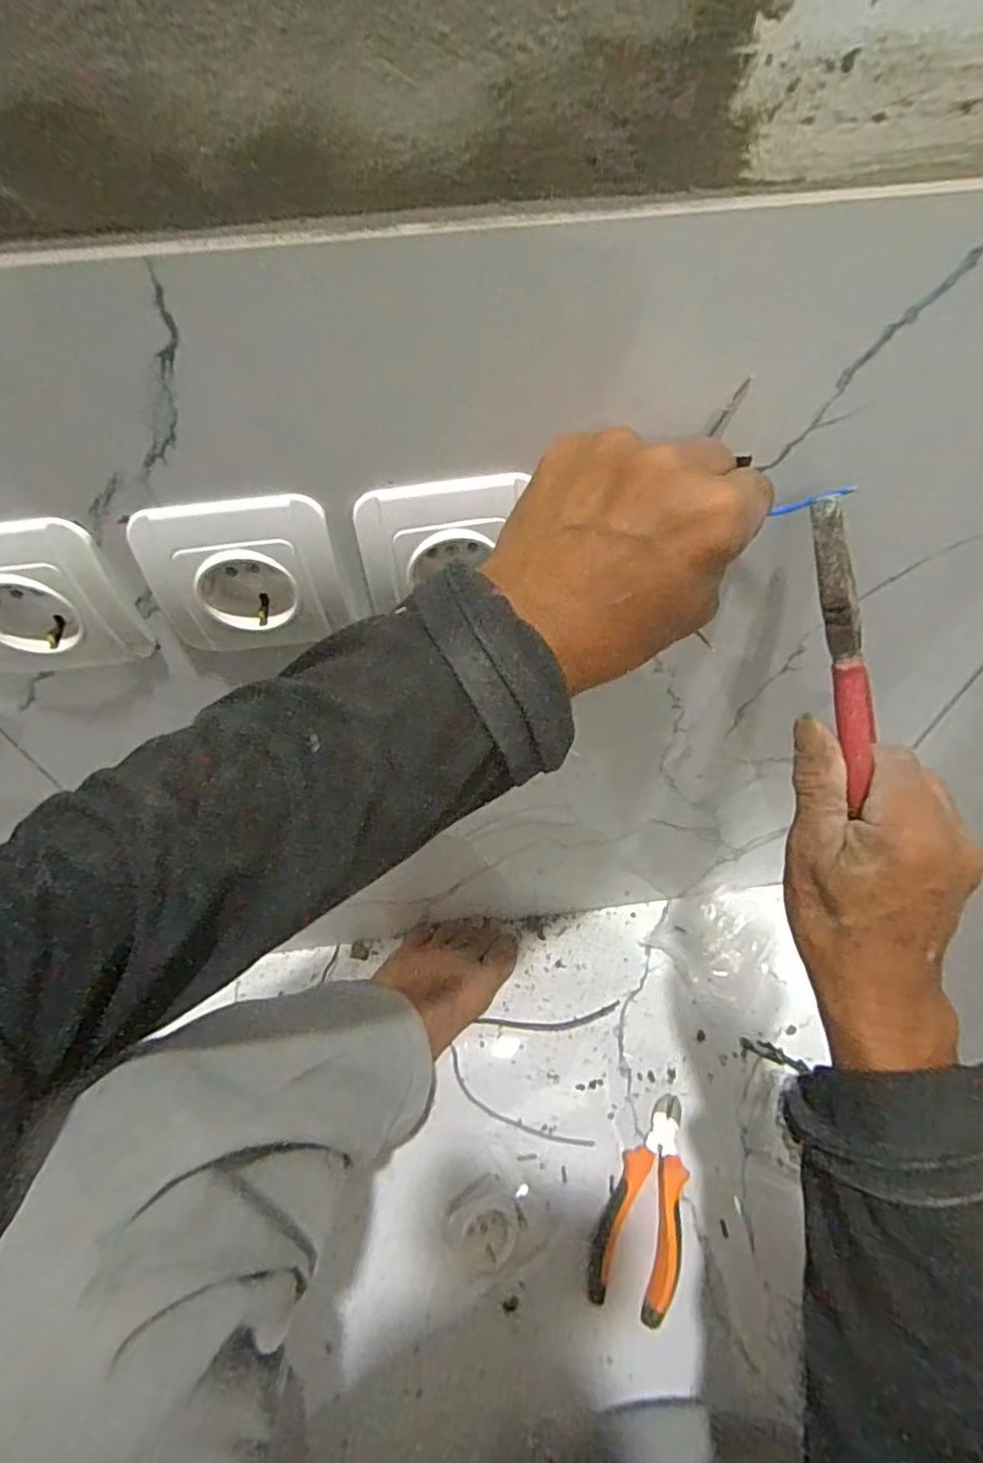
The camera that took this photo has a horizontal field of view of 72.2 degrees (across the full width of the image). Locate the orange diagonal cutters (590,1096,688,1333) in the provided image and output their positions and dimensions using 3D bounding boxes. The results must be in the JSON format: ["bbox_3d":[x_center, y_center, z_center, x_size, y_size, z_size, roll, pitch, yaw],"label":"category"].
[{"bbox_3d":[0.125,0.375,0.542,0.062,0.016,0.150,15,56,12],"label":"orange diagonal cutters"}]

